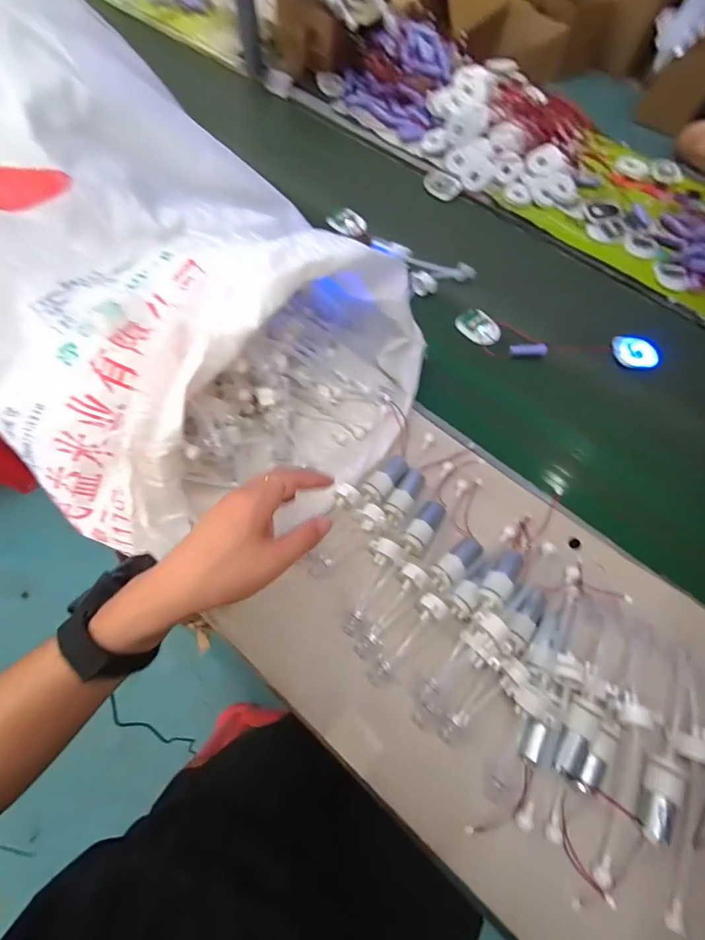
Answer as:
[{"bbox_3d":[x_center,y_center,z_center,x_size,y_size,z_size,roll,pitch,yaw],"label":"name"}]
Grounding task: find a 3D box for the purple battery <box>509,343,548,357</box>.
[{"bbox_3d":[0.240,-0.163,0.578,0.050,0.012,0.016,-3,66,-4],"label":"purple battery"}]

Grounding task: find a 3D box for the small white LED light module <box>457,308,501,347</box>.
[{"bbox_3d":[0.177,-0.201,0.597,0.051,0.011,0.064,-40,73,-19],"label":"small white LED light module"}]

